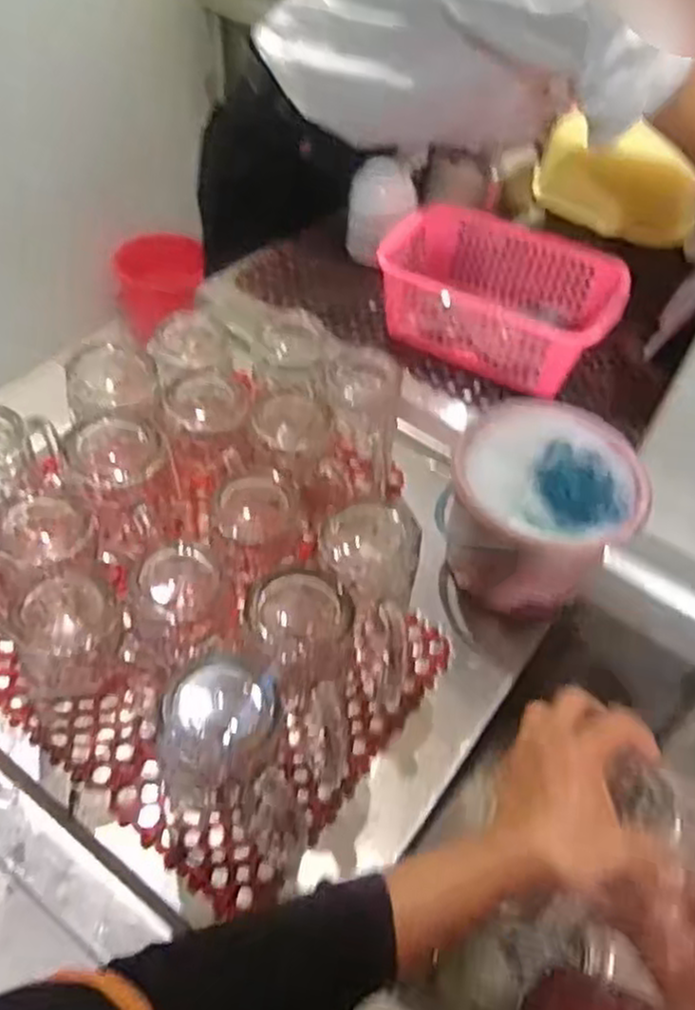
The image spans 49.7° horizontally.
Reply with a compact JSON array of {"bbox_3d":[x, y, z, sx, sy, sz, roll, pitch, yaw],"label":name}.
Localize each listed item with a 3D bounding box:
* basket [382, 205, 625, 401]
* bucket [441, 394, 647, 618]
[{"bbox_3d":[0.191,-0.259,0.959,0.269,0.115,0.196,25,52,16],"label":"basket"},{"bbox_3d":[0.165,0.011,0.706,0.183,0.149,0.152,-16,53,-18],"label":"bucket"}]

